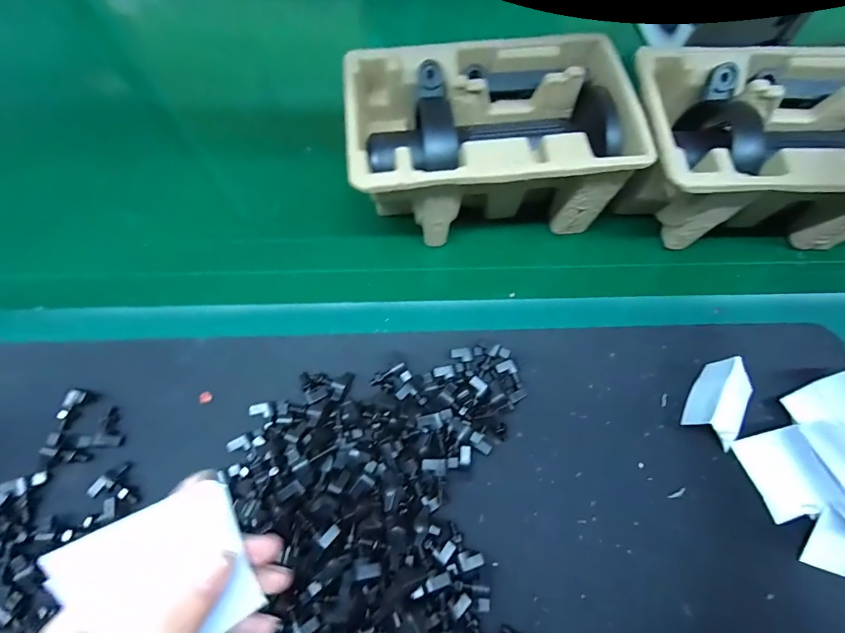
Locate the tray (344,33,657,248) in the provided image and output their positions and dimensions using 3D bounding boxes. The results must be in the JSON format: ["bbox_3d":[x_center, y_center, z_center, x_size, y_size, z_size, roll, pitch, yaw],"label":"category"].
[{"bbox_3d":[0.054,-0.150,0.357,0.219,0.101,0.141,-6,69,-3],"label":"tray"}]

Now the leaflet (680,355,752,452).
[{"bbox_3d":[0.232,0.066,0.305,0.036,0.029,0.056,32,72,12],"label":"leaflet"}]

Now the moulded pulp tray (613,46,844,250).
[{"bbox_3d":[0.285,-0.141,0.352,0.217,0.104,0.146,3,69,1],"label":"moulded pulp tray"}]

